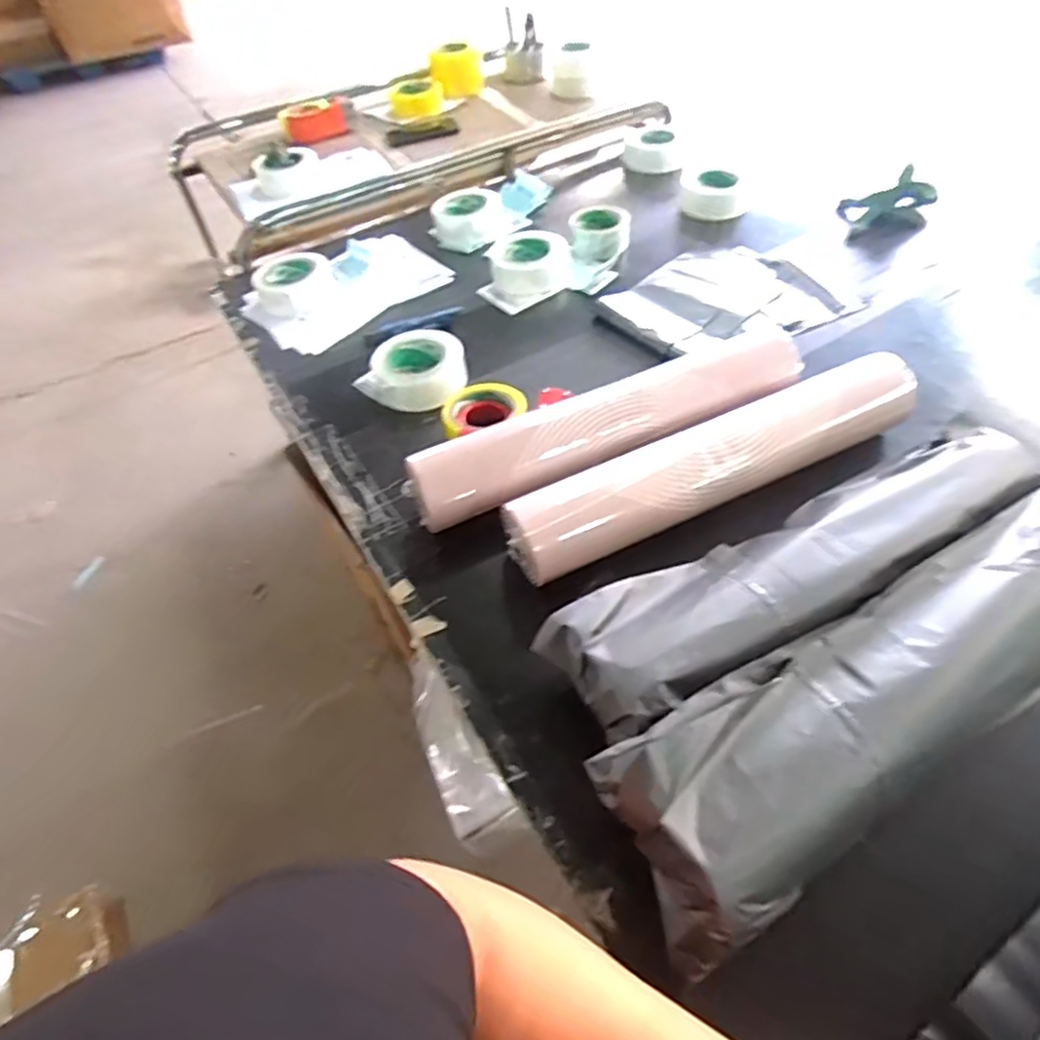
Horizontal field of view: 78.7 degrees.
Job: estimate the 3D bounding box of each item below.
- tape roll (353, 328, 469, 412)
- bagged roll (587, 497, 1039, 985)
[{"bbox_3d":[-0.157,-0.217,0.926,0.155,0.064,0.155,-2,51,3],"label":"tape roll"},{"bbox_3d":[0.319,0.138,0.521,0.543,0.110,0.142,-24,53,-14],"label":"bagged roll"}]

